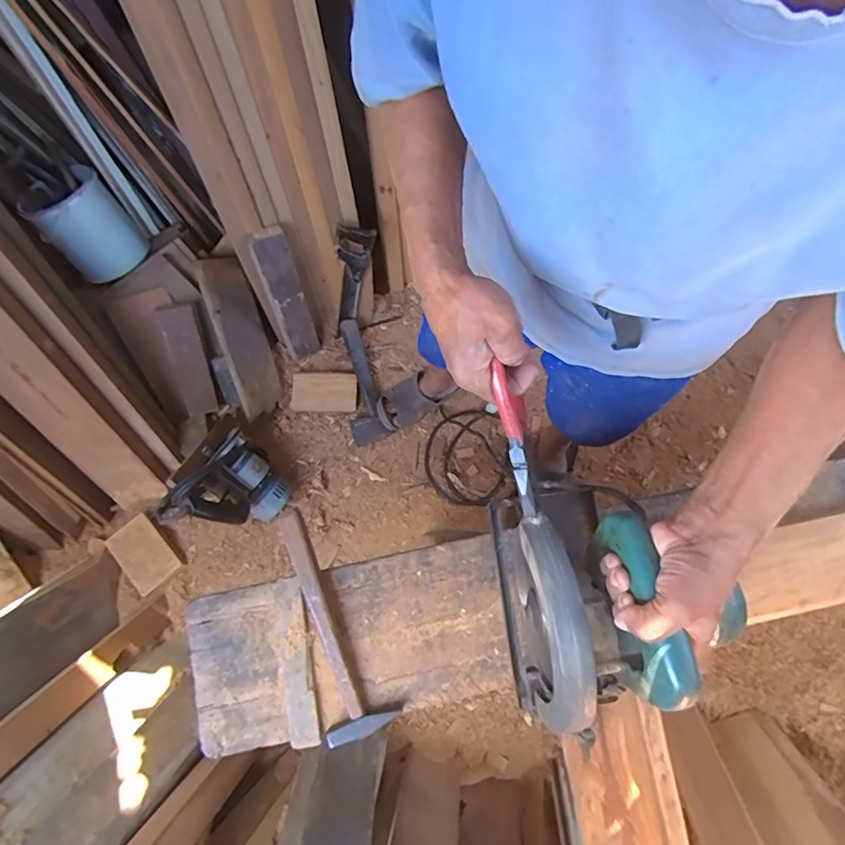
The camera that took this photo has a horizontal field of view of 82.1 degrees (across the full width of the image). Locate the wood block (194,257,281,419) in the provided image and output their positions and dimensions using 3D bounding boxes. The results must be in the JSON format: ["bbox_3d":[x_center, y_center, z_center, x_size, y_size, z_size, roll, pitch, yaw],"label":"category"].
[{"bbox_3d":[-0.453,-0.215,1.231,0.035,0.137,0.393,-4,106,33],"label":"wood block"}]

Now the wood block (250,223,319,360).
[{"bbox_3d":[-0.337,-0.306,1.214,0.091,0.365,0.048,-15,54,-6],"label":"wood block"}]

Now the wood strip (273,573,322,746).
[{"bbox_3d":[-0.159,0.297,0.606,0.036,0.015,0.193,-11,74,-5],"label":"wood strip"}]

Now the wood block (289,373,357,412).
[{"bbox_3d":[-0.266,-0.085,1.313,0.170,0.022,0.105,-2,73,-3],"label":"wood block"}]

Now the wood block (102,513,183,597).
[{"bbox_3d":[-0.644,0.301,1.126,0.107,0.046,0.163,-40,78,-13],"label":"wood block"}]

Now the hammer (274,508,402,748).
[{"bbox_3d":[-0.124,0.247,0.608,0.087,0.041,0.284,-22,75,-8],"label":"hammer"}]

